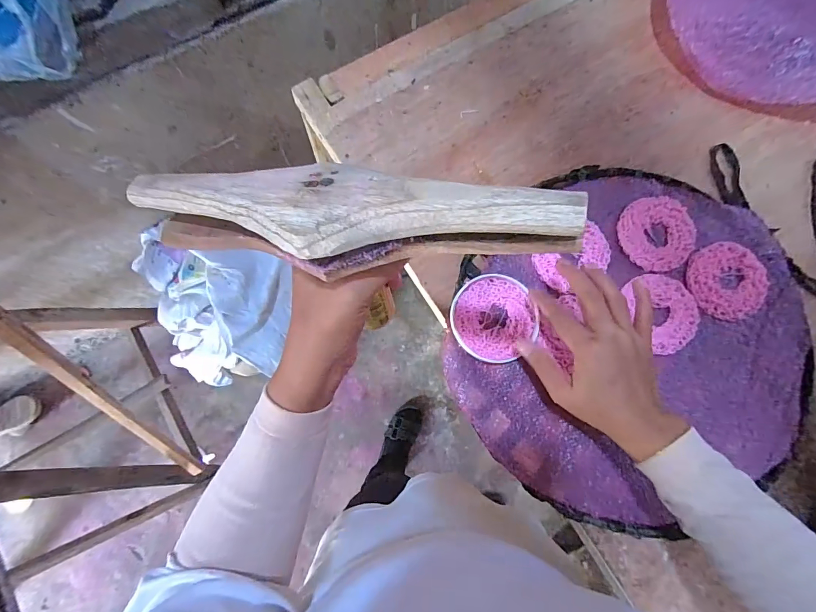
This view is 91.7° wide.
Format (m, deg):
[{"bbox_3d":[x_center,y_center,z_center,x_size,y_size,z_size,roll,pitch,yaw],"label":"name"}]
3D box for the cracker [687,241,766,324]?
[{"bbox_3d":[0.331,-0.027,0.410,0.077,0.006,0.078,-37,80,-9],"label":"cracker"}]

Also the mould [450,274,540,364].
[{"bbox_3d":[0.087,0.012,0.395,0.089,0.011,0.089,0,78,1],"label":"mould"}]

